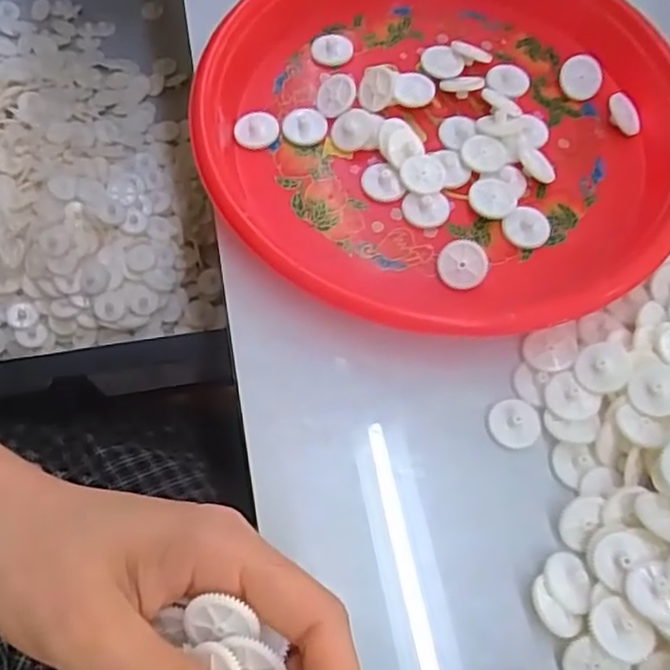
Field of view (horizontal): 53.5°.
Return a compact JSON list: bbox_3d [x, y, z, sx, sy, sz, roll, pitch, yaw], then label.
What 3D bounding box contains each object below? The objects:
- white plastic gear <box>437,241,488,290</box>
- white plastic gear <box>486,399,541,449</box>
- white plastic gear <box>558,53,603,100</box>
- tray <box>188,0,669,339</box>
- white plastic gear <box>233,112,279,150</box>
[{"bbox_3d":[0.057,-0.031,0.298,0.022,0.004,0.021,6,104,7],"label":"white plastic gear"},{"bbox_3d":[0.073,0.036,0.272,0.021,0.004,0.019,-6,66,-5],"label":"white plastic gear"},{"bbox_3d":[0.129,-0.135,0.349,0.021,0.004,0.022,1,94,9],"label":"white plastic gear"},{"bbox_3d":[0.056,-0.107,0.324,0.227,0.028,0.237,30,68,11],"label":"tray"},{"bbox_3d":[-0.040,-0.103,0.333,0.021,0.004,0.020,1,66,-2],"label":"white plastic gear"}]

